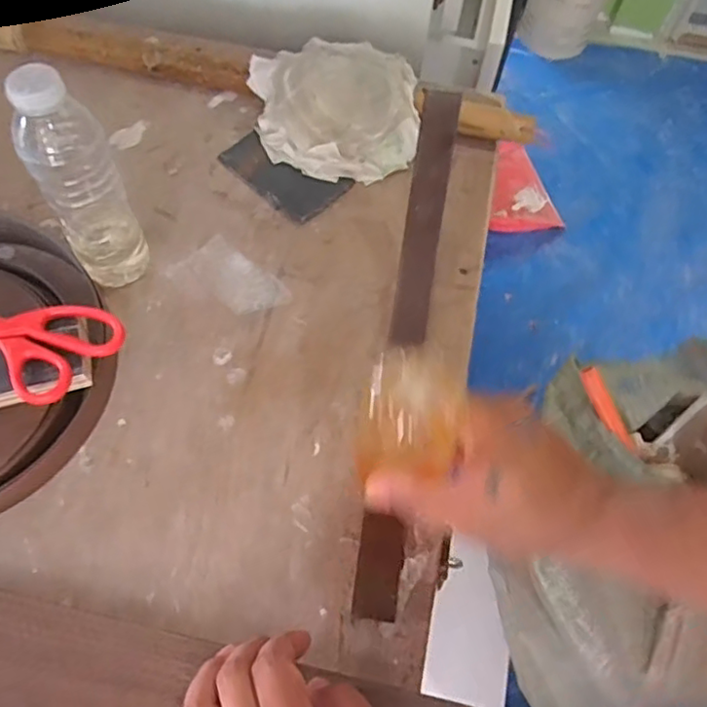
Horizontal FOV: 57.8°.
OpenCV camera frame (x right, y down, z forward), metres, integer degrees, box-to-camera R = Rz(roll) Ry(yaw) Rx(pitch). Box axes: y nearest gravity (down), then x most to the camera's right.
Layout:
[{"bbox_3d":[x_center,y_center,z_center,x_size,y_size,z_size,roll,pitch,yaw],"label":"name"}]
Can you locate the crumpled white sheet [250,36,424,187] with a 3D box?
[{"bbox_3d":[-0.016,-0.242,0.616,0.154,0.050,0.169,-8,62,-7],"label":"crumpled white sheet"}]

